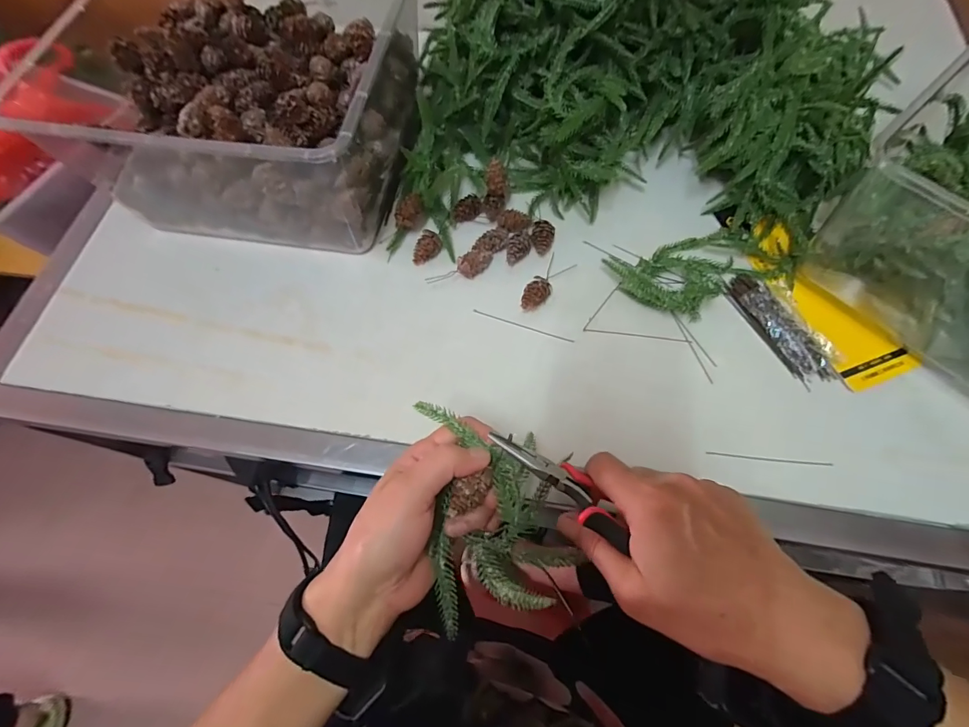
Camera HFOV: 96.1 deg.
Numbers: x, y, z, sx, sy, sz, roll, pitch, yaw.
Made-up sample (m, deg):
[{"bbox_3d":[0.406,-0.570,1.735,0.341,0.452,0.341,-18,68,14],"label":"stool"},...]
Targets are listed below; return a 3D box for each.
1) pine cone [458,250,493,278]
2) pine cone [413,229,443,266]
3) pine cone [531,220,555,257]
[{"bbox_3d":[-0.010,-0.102,0.437,0.022,0.021,0.035,30,71,13],"label":"pine cone"},{"bbox_3d":[-0.058,-0.119,0.441,0.020,0.017,0.035,21,69,10],"label":"pine cone"},{"bbox_3d":[0.059,-0.127,0.446,0.023,0.020,0.031,13,68,6],"label":"pine cone"}]

